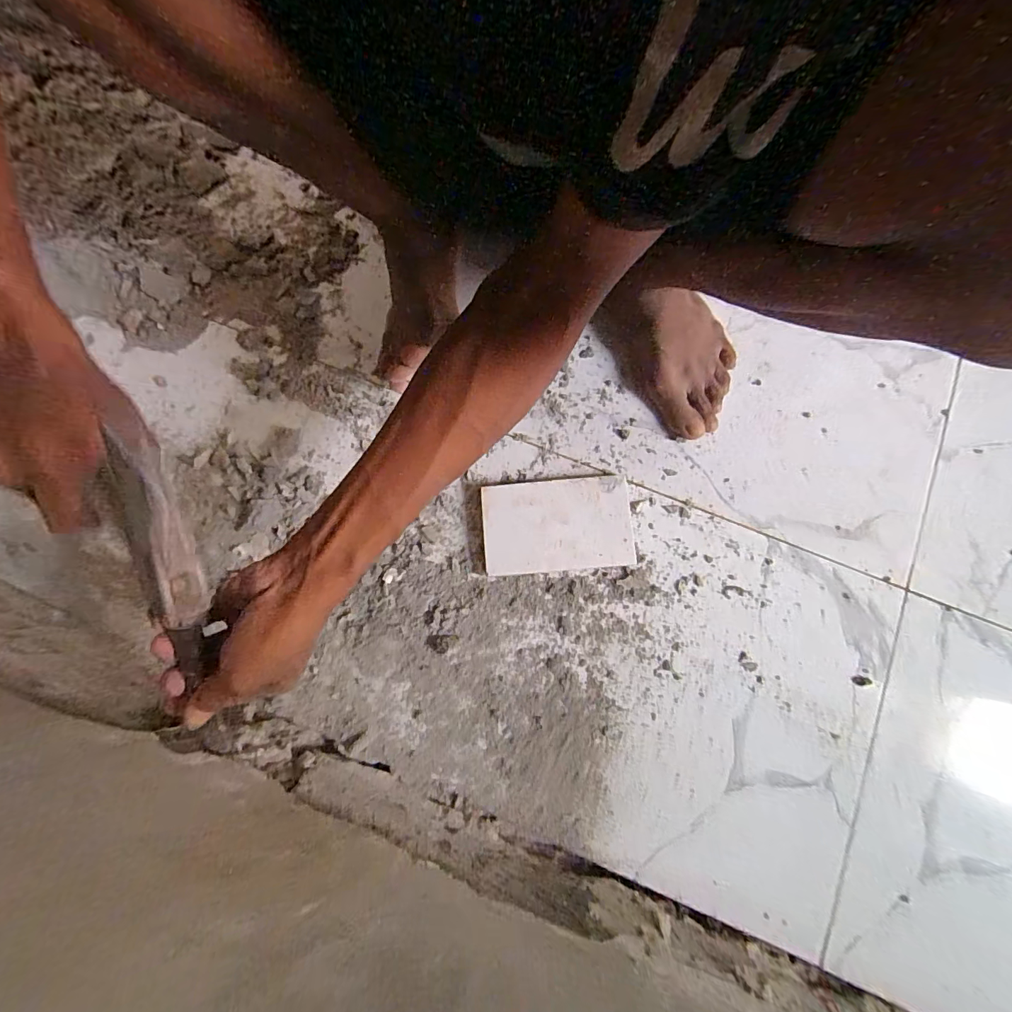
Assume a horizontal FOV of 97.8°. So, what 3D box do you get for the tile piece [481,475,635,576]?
[{"bbox_3d":[0.051,0.018,0.445,0.146,0.016,0.091,-5,79,0],"label":"tile piece"}]

